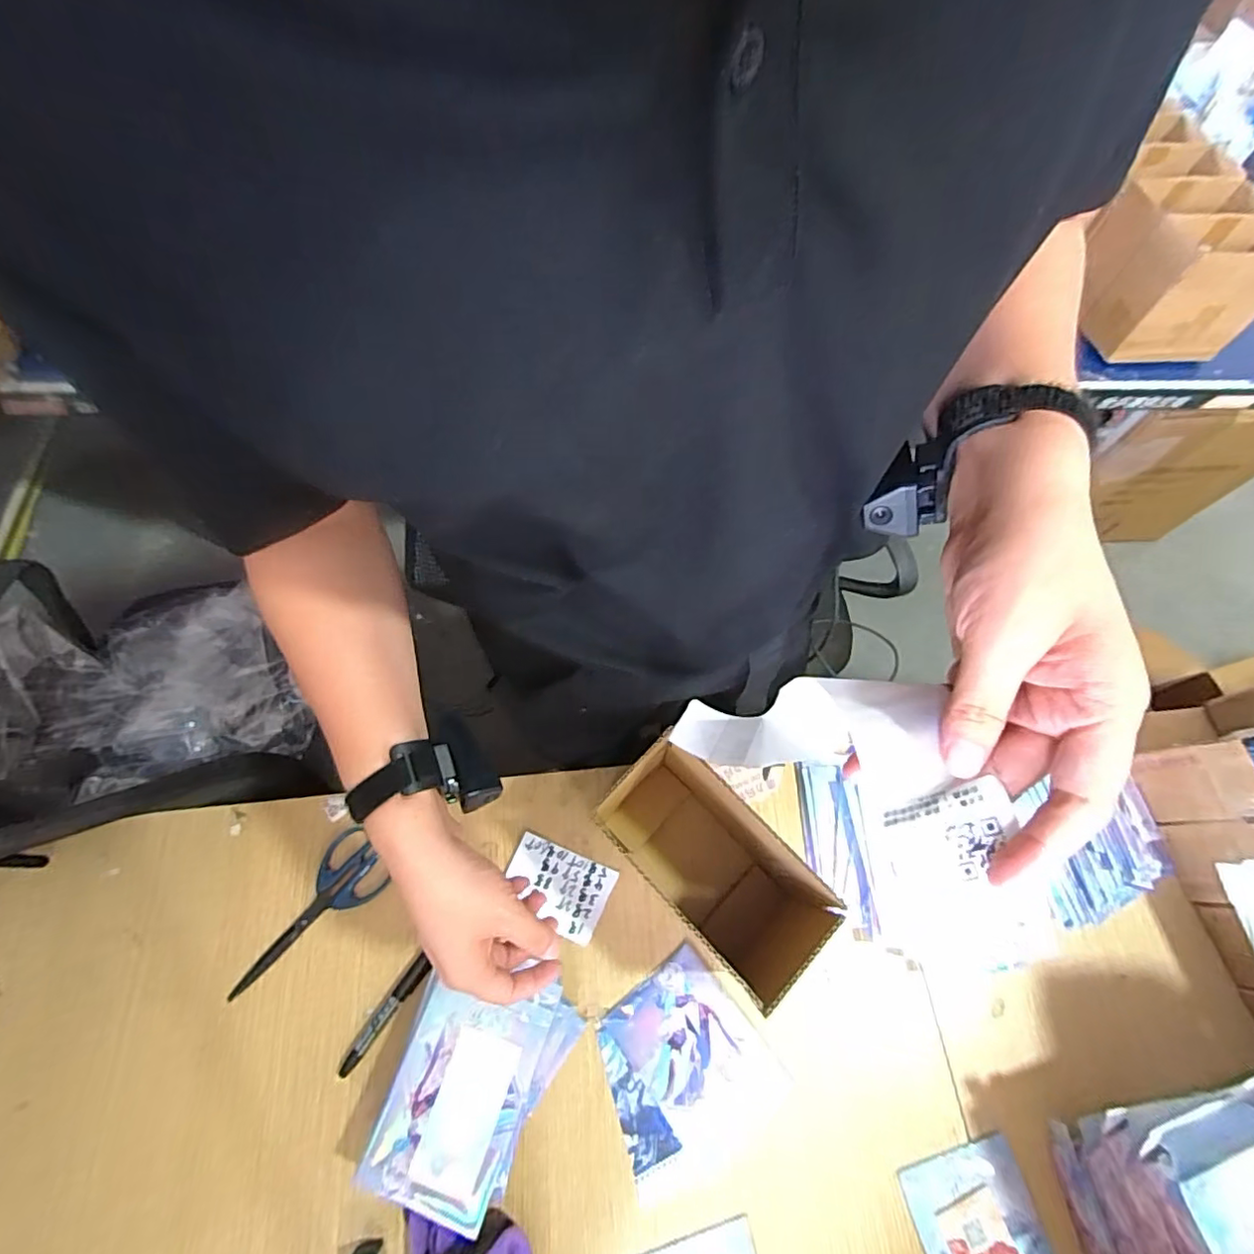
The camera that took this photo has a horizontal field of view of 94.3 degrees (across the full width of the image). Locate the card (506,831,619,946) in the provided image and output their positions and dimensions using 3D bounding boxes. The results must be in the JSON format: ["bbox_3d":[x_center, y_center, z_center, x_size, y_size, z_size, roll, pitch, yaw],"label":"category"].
[{"bbox_3d":[-0.080,0.295,0.665,0.117,0.004,0.084,25,62,3],"label":"card"}]

